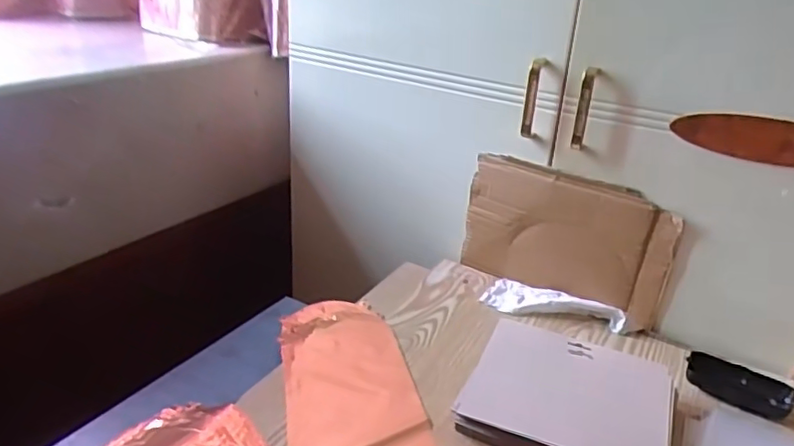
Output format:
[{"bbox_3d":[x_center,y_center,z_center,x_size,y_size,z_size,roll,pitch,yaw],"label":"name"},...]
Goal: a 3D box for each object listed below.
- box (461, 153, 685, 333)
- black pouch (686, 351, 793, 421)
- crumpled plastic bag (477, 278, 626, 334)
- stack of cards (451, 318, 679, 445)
[{"bbox_3d":[0.222,0.021,0.820,0.273,0.177,0.022,18,29,30],"label":"box"},{"bbox_3d":[0.388,0.182,0.689,0.108,0.022,0.051,17,28,28],"label":"black pouch"},{"bbox_3d":[0.210,0.106,0.819,0.179,0.026,0.070,10,26,16],"label":"crumpled plastic bag"},{"bbox_3d":[0.179,0.180,0.624,0.202,0.039,0.180,13,27,22],"label":"stack of cards"}]

